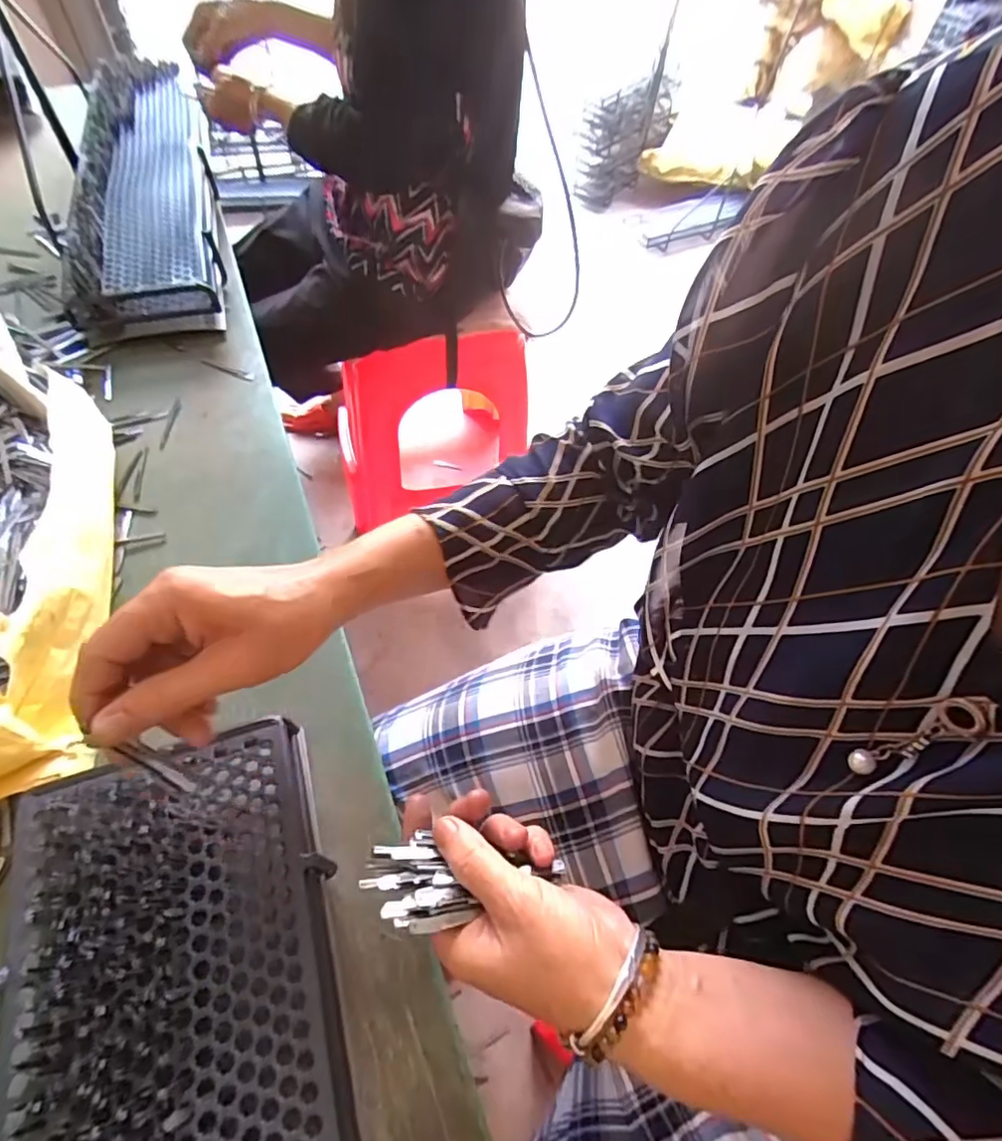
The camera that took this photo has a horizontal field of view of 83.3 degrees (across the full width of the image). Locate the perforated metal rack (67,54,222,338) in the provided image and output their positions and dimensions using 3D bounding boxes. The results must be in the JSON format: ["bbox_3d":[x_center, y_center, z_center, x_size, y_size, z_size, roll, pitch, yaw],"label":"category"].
[{"bbox_3d":[-0.471,-0.525,0.755,0.152,0.093,0.603,-13,58,-12],"label":"perforated metal rack"}]

